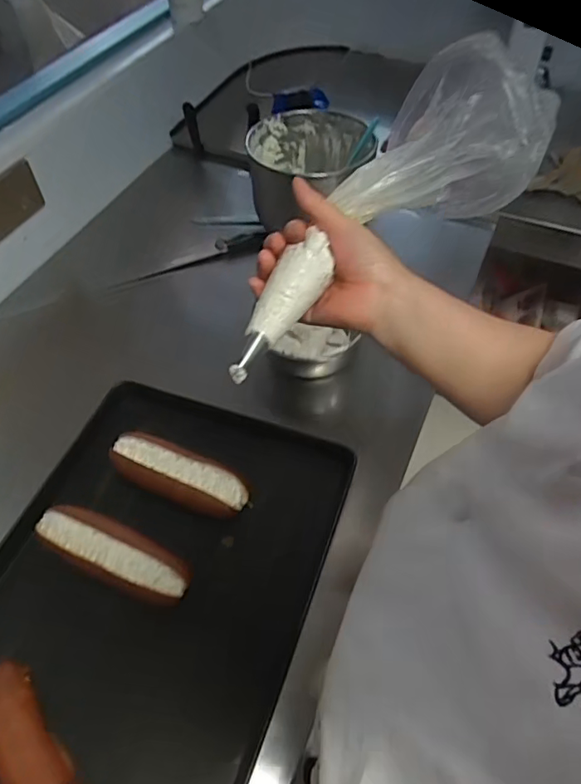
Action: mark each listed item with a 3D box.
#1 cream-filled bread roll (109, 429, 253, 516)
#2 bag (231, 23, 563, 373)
[{"bbox_3d":[-0.153,0.112,0.743,0.204,0.038,0.074,18,56,14],"label":"cream-filled bread roll"},{"bbox_3d":[0.074,-0.147,0.455,0.347,0.110,0.126,-44,62,-7],"label":"bag"}]

